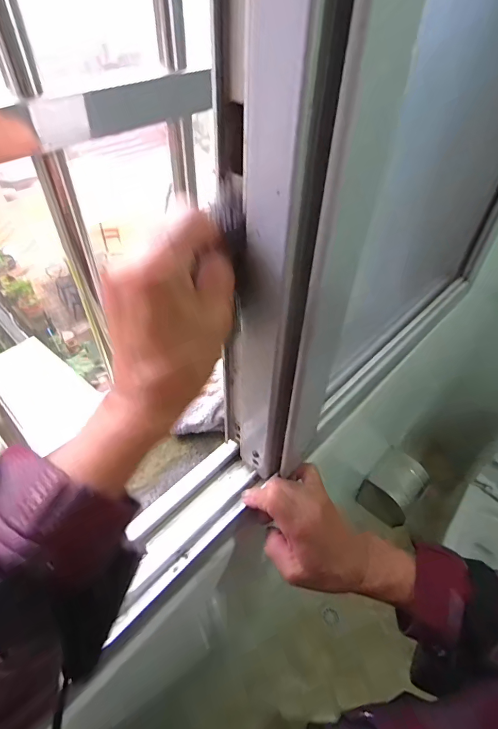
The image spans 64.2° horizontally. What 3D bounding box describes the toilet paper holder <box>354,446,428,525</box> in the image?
[{"bbox_3d":[0.350,0.291,0.956,0.115,0.114,0.130,32,54,26],"label":"toilet paper holder"}]

